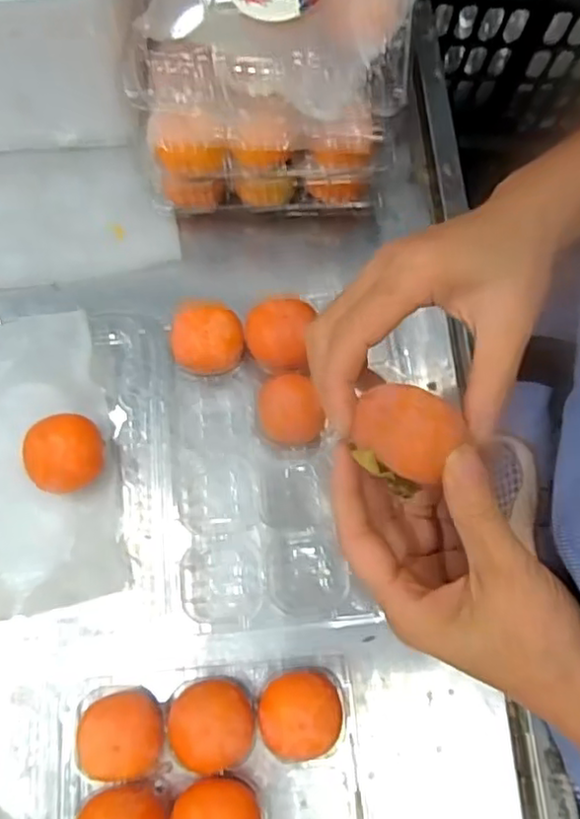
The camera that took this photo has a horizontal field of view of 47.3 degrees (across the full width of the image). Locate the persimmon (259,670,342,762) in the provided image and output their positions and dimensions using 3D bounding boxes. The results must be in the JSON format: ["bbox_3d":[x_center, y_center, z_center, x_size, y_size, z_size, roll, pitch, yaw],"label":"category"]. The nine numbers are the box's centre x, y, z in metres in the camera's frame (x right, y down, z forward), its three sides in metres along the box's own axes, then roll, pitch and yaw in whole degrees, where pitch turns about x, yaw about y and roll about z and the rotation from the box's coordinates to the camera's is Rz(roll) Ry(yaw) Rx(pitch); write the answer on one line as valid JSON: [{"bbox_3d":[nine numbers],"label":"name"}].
[{"bbox_3d":[0.005,0.183,0.397,0.047,0.043,0.047,0,72,-1],"label":"persimmon"}]

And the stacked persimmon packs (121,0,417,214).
[{"bbox_3d":[-0.006,-0.260,0.469,0.182,0.140,0.228,9,74,3],"label":"stacked persimmon packs"}]

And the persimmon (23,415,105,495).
[{"bbox_3d":[-0.145,0.031,0.435,0.046,0.041,0.049,0,72,-1],"label":"persimmon"}]

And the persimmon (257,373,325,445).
[{"bbox_3d":[-0.002,0.001,0.445,0.042,0.032,0.046,-6,73,-1],"label":"persimmon"}]

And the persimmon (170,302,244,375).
[{"bbox_3d":[-0.056,-0.046,0.463,0.050,0.035,0.047,0,73,0],"label":"persimmon"}]

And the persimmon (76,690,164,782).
[{"bbox_3d":[-0.096,0.188,0.385,0.046,0.039,0.043,-12,69,-7],"label":"persimmon"}]

